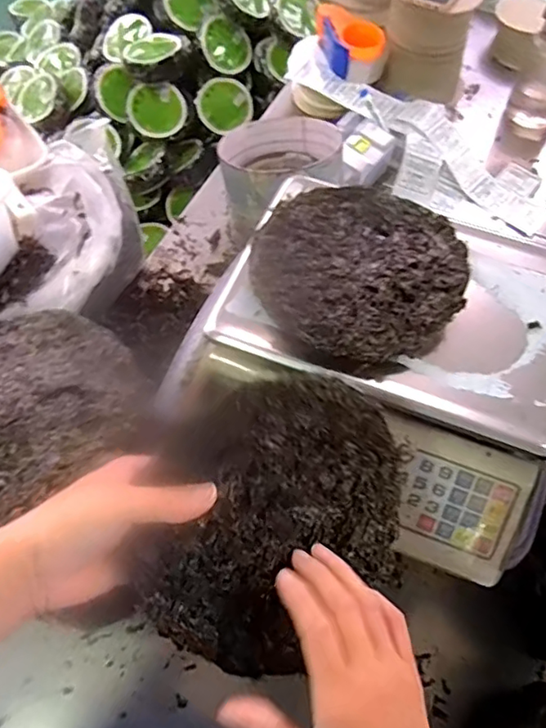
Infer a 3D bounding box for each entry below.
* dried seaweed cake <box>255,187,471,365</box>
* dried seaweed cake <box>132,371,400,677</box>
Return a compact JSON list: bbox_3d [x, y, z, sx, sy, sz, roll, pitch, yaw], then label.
[{"bbox_3d":[0.084,-0.093,0.541,0.189,0.031,0.198,19,62,10],"label":"dried seaweed cake"},{"bbox_3d":[0.015,0.105,0.373,0.174,0.019,0.185,-5,102,-27],"label":"dried seaweed cake"}]

